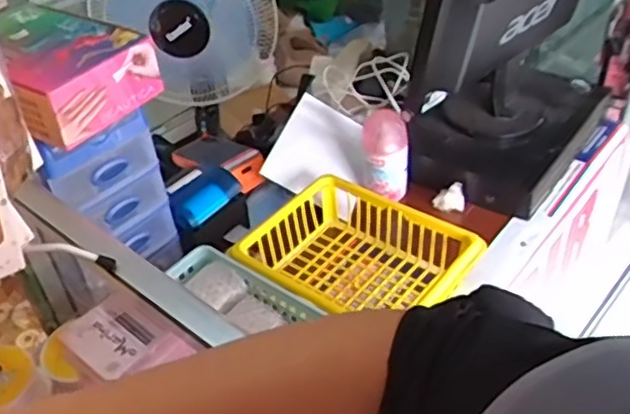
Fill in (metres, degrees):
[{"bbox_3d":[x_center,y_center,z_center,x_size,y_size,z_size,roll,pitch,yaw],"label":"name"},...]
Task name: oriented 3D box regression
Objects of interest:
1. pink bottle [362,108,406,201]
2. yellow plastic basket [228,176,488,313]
[{"bbox_3d":[0.101,-0.082,0.934,0.059,0.142,0.065,0,41,5],"label":"pink bottle"},{"bbox_3d":[0.042,0.072,0.811,0.246,0.083,0.202,28,50,32],"label":"yellow plastic basket"}]

